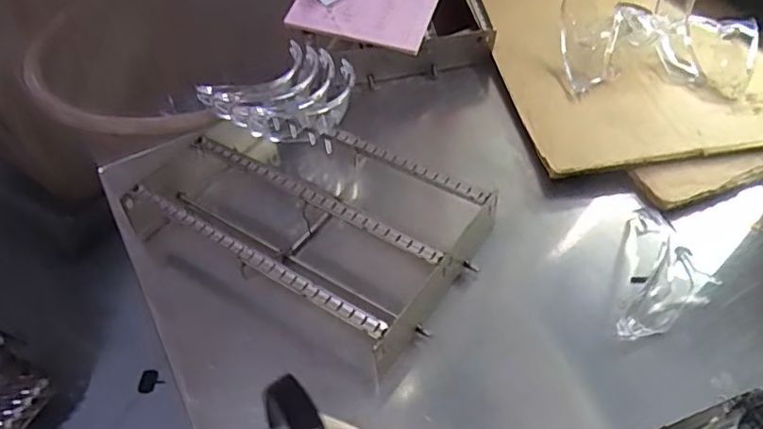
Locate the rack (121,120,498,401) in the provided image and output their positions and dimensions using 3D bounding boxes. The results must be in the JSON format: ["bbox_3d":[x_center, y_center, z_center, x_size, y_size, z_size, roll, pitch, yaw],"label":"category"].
[{"bbox_3d":[-0.077,0.001,0.609,0.330,0.070,0.209,26,55,25],"label":"rack"}]

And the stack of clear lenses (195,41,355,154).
[{"bbox_3d":[-0.101,-0.127,0.657,0.121,0.066,0.151,32,58,29],"label":"stack of clear lenses"}]

